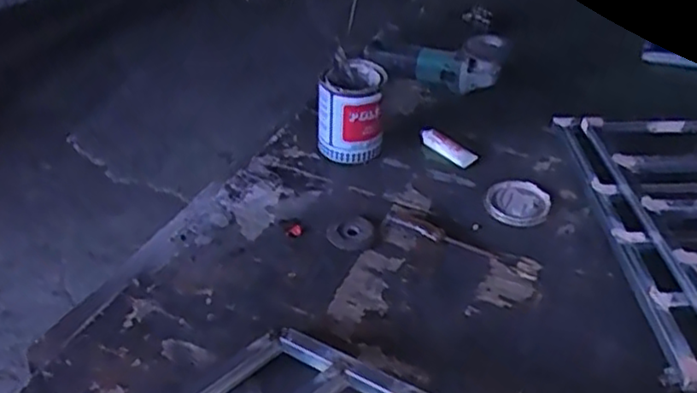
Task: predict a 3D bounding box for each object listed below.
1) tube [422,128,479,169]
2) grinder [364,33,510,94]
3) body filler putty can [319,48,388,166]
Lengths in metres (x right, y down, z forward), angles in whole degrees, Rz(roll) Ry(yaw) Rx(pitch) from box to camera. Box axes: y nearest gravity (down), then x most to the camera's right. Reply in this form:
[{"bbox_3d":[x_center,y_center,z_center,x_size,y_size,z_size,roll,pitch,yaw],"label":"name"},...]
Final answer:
[{"bbox_3d":[0.162,-0.080,1.093,0.094,0.021,0.048,29,45,34],"label":"tube"},{"bbox_3d":[0.157,-0.247,1.245,0.269,0.092,0.073,13,39,33],"label":"grinder"},{"bbox_3d":[0.004,-0.134,1.073,0.102,0.128,0.105,0,36,0],"label":"body filler putty can"}]

